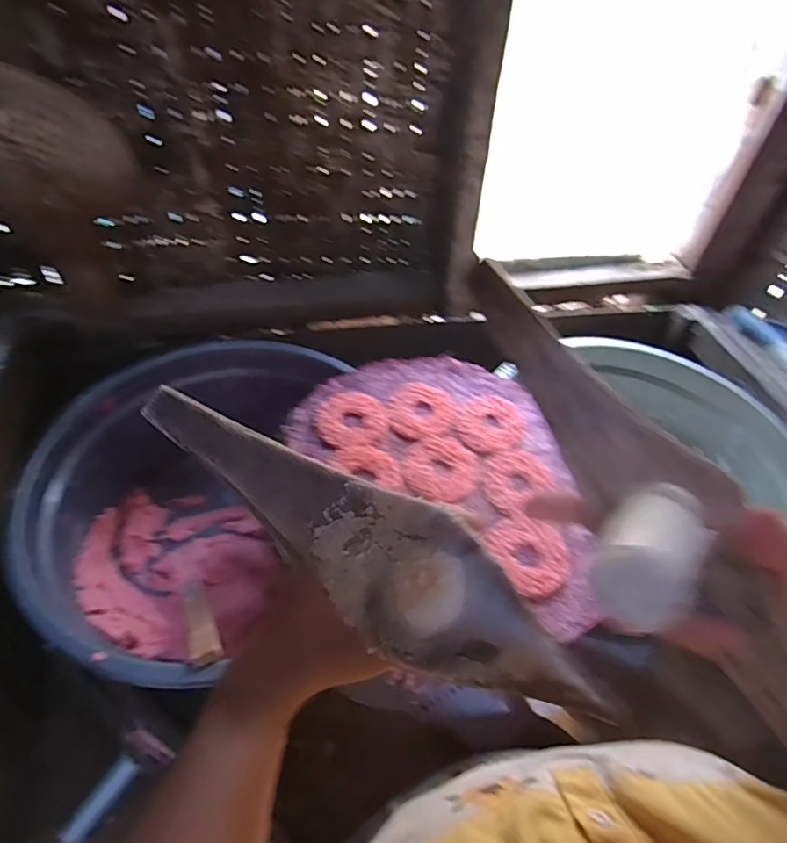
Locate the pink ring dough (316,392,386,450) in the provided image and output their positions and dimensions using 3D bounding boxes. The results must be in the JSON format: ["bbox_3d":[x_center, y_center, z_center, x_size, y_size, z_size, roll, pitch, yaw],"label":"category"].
[{"bbox_3d":[-0.048,-0.002,0.602,0.079,0.010,0.078,-5,50,-9],"label":"pink ring dough"}]

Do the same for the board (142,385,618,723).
[{"bbox_3d":[0.004,0.063,0.227,0.236,0.023,0.058,38,49,-15],"label":"board"}]

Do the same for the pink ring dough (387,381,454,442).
[{"bbox_3d":[0.035,-0.016,0.624,0.075,0.008,0.091,23,51,14],"label":"pink ring dough"}]

